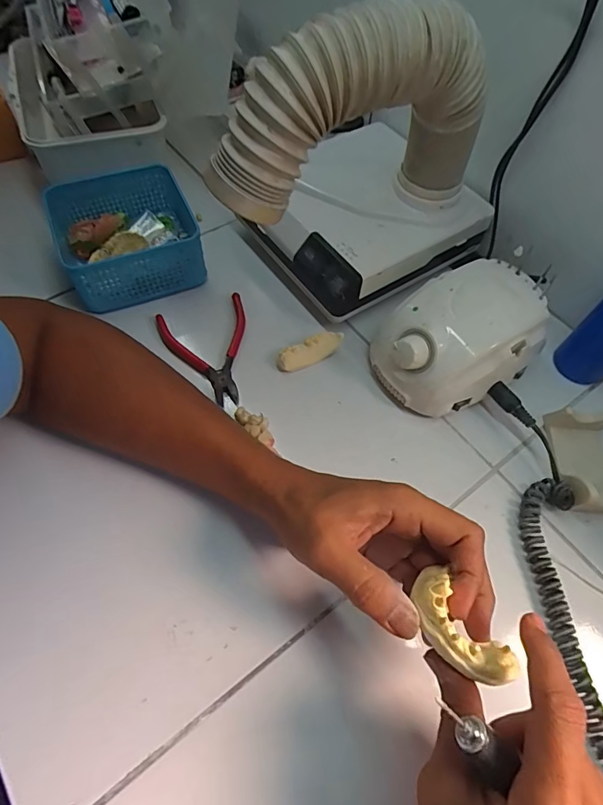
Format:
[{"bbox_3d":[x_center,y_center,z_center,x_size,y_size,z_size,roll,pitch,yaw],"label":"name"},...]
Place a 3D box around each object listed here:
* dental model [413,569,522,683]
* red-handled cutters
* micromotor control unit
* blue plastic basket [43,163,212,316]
[{"bbox_3d":[0.089,0.129,0.243,0.033,0.018,0.068,-38,69,-22],"label":"dental model"},{"bbox_3d":[-0.085,-0.052,0.430,0.087,0.018,0.115,-19,63,-14],"label":"red-handled cutters"},{"bbox_3d":[0.144,-0.059,0.399,0.140,0.074,0.100,-25,65,-17],"label":"micromotor control unit"},{"bbox_3d":[-0.181,-0.177,0.463,0.136,0.062,0.134,-22,64,-15],"label":"blue plastic basket"}]

